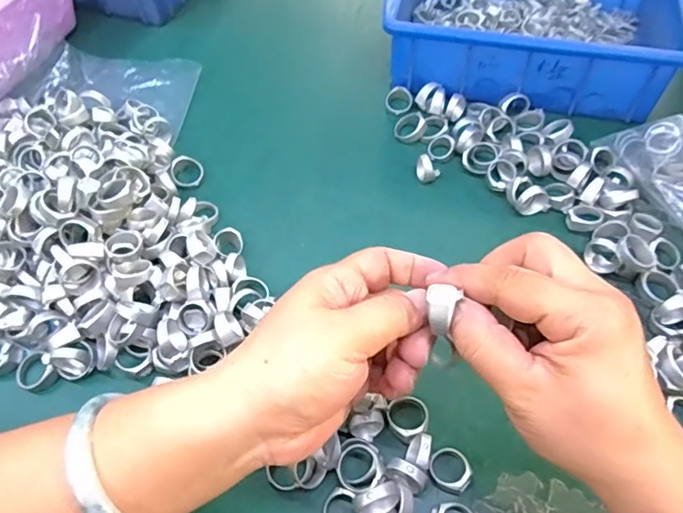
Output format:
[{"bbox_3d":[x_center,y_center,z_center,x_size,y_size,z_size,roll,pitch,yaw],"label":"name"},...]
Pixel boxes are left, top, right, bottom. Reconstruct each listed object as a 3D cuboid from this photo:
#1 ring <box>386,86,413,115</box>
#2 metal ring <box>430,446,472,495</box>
[{"bbox_3d":[0.052,-0.141,0.462,0.023,0.010,0.026,3,58,4],"label":"ring"},{"bbox_3d":[0.061,0.121,0.292,0.020,0.012,0.024,-28,61,-14],"label":"metal ring"}]

